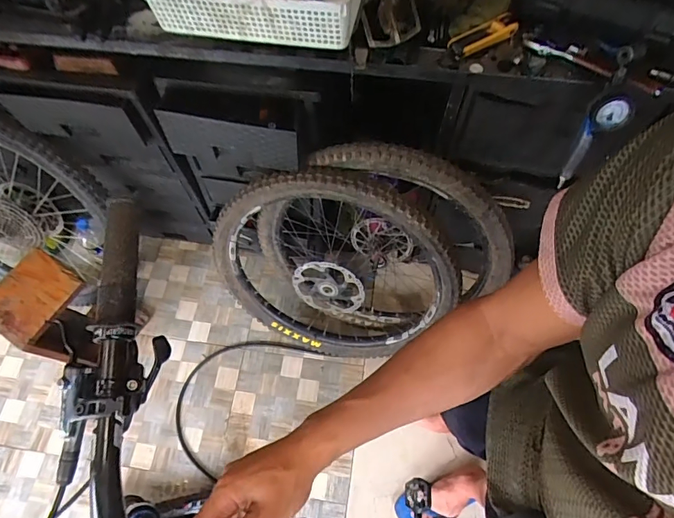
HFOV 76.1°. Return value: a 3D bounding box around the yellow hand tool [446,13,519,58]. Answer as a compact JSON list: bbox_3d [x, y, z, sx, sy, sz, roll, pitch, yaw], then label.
[{"bbox_3d":[0.266,-0.408,0.786,0.123,0.030,0.046,-25,66,2],"label":"yellow hand tool"}]

